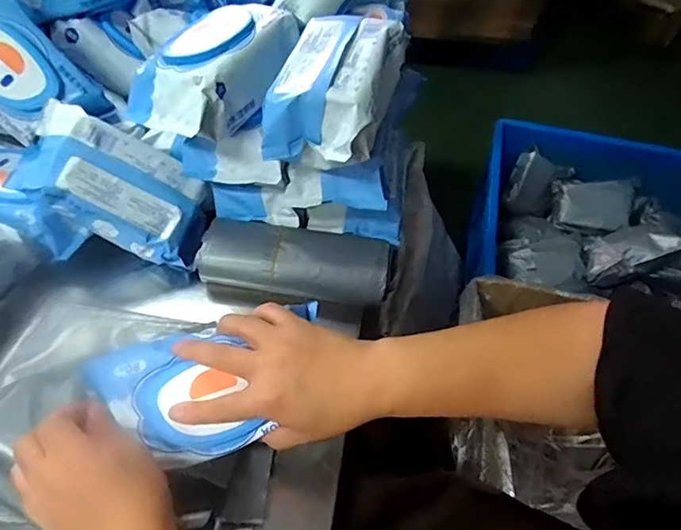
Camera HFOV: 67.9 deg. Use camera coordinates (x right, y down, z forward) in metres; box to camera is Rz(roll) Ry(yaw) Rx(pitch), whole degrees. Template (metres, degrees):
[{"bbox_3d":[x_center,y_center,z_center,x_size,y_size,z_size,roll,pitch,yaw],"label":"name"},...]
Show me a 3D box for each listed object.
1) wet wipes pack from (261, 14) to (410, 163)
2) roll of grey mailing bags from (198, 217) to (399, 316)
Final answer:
[{"bbox_3d":[-0.004,-0.173,0.499,0.107,0.075,0.170,14,51,8],"label":"wet wipes pack"},{"bbox_3d":[-0.050,0.003,0.573,0.203,0.072,0.080,7,51,1],"label":"roll of grey mailing bags"}]

